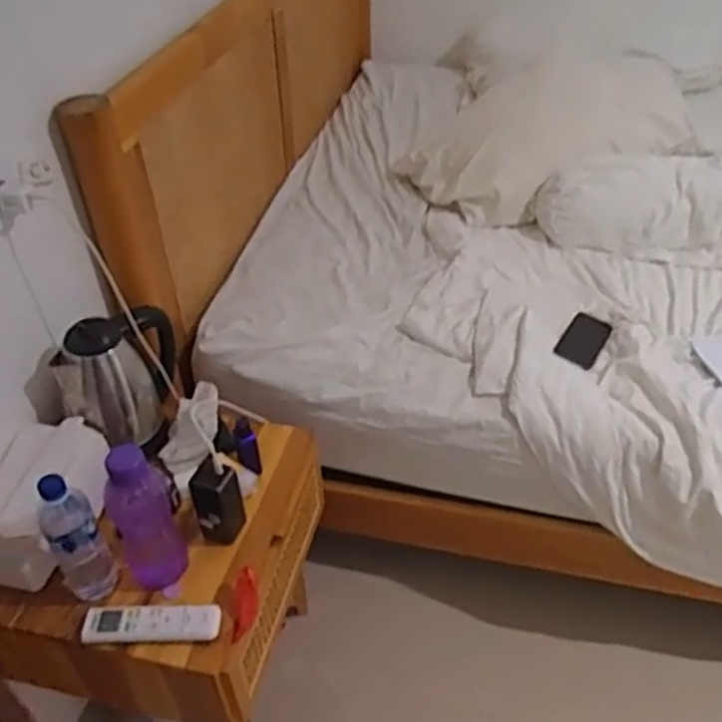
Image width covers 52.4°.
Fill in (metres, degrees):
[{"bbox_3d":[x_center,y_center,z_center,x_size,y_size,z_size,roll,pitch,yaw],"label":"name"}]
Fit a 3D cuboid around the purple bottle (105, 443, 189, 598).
[{"bbox_3d":[-0.292,0.205,0.978,0.085,0.216,0.087,-18,42,-18],"label":"purple bottle"}]

